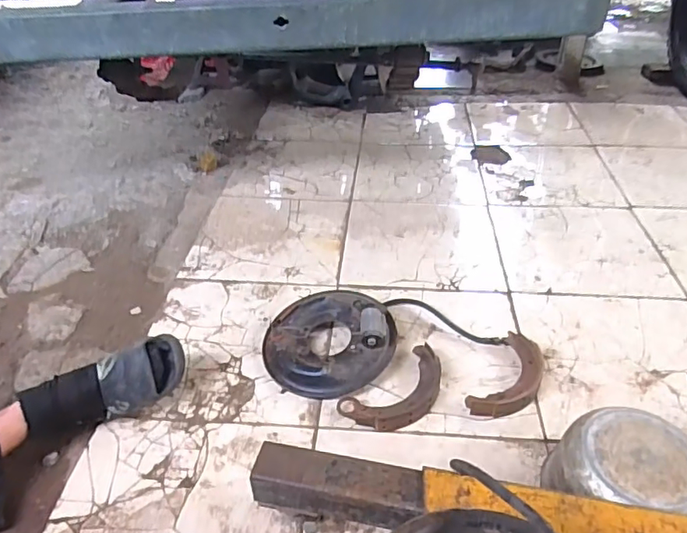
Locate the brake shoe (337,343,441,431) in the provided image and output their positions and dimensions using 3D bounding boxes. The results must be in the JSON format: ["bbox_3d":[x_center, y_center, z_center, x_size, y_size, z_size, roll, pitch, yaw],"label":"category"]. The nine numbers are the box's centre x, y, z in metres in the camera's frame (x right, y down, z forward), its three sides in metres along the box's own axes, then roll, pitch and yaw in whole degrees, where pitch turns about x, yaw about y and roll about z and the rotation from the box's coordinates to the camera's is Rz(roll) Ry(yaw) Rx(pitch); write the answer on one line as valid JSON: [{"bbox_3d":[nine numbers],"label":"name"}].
[{"bbox_3d":[0.109,0.237,1.027,0.224,0.033,0.114,-28,45,-28],"label":"brake shoe"}]

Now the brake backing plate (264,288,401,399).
[{"bbox_3d":[-0.029,0.143,1.117,0.264,0.090,0.253,-1,39,1],"label":"brake backing plate"}]

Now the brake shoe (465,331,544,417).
[{"bbox_3d":[0.330,0.215,1.050,0.099,0.035,0.228,23,45,29],"label":"brake shoe"}]

